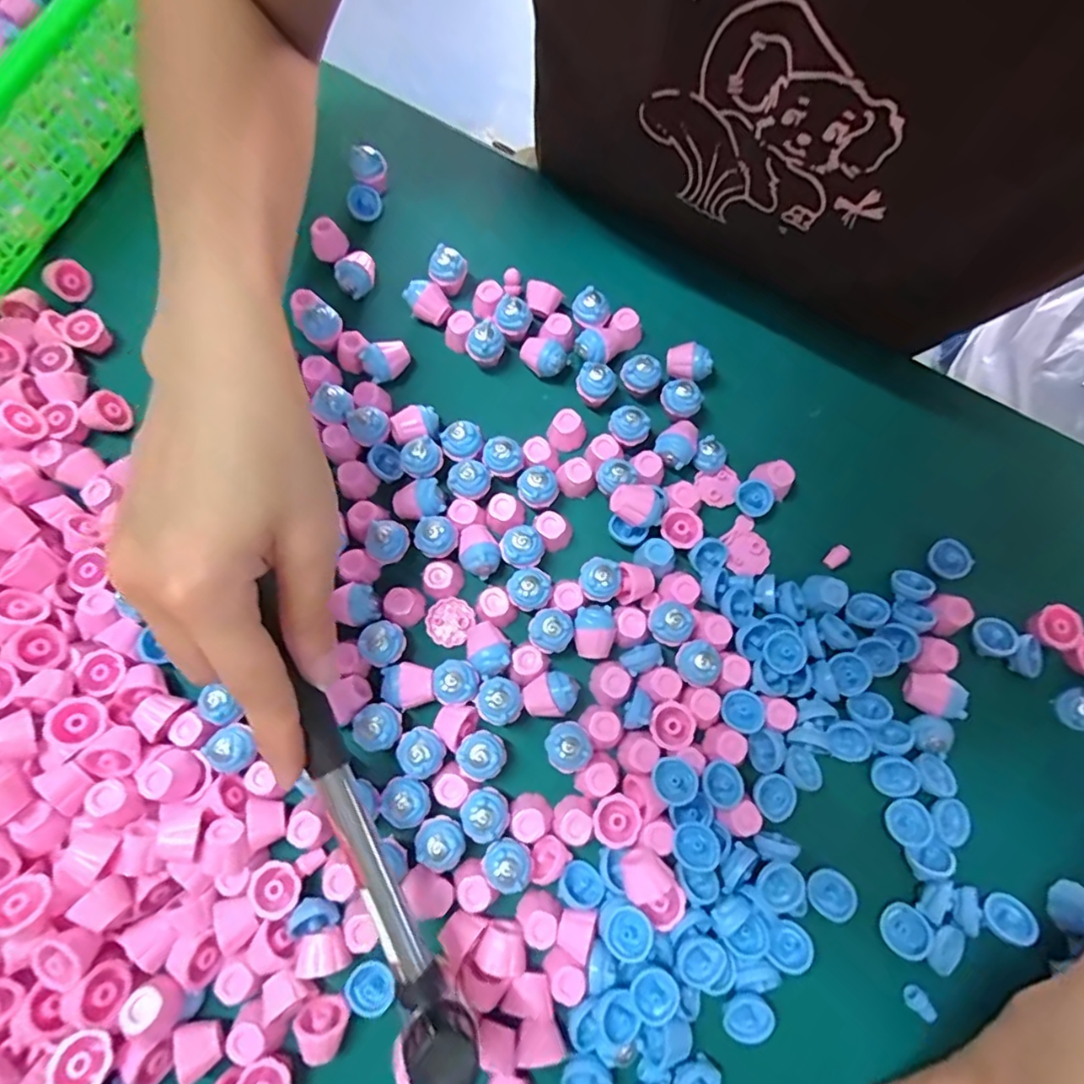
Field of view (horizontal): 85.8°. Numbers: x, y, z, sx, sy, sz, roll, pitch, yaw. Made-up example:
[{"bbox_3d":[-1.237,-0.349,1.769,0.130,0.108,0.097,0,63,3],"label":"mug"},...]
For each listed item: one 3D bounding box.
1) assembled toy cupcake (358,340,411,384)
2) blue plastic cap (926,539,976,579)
[{"bbox_3d":[-0.083,-0.096,0.313,0.024,0.018,0.018,-31,78,-11],"label":"assembled toy cupcake"},{"bbox_3d":[0.204,0.009,0.293,0.019,0.010,0.019,1,74,-2],"label":"blue plastic cap"}]

